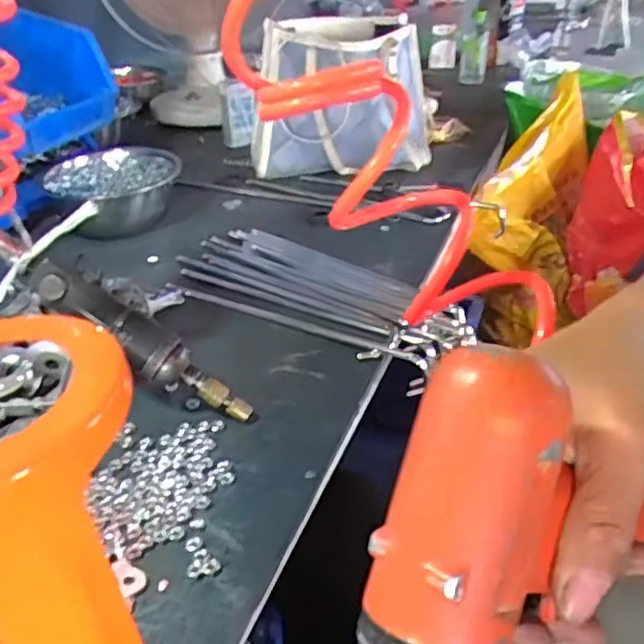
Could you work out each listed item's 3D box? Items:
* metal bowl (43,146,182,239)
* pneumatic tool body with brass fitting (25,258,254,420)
[{"bbox_3d":[-0.271,-0.186,0.886,0.154,0.069,0.154,-1,32,1],"label":"metal bowl"},{"bbox_3d":[-0.144,0.016,0.516,0.204,0.031,0.028,36,34,-7],"label":"pneumatic tool body with brass fitting"}]

